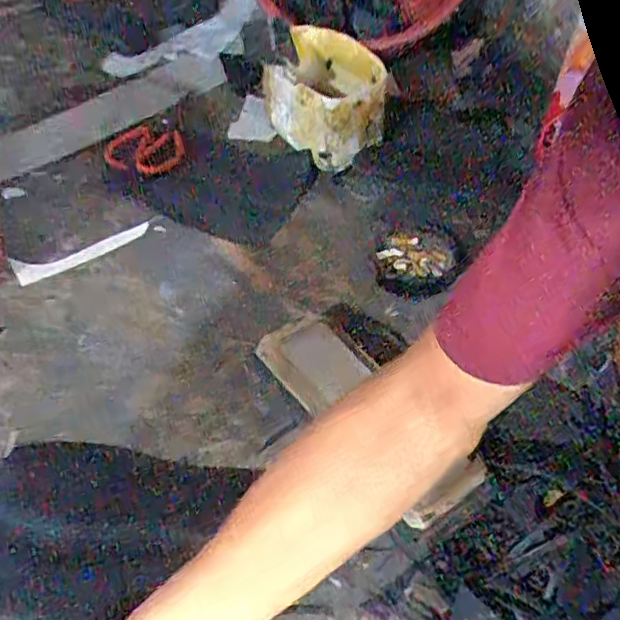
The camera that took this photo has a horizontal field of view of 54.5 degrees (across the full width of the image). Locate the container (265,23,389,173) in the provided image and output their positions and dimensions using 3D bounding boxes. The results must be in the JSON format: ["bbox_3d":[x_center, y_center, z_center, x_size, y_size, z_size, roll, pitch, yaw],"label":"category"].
[{"bbox_3d":[0.019,-0.284,0.793,0.155,0.115,0.142,8,47,8],"label":"container"}]

